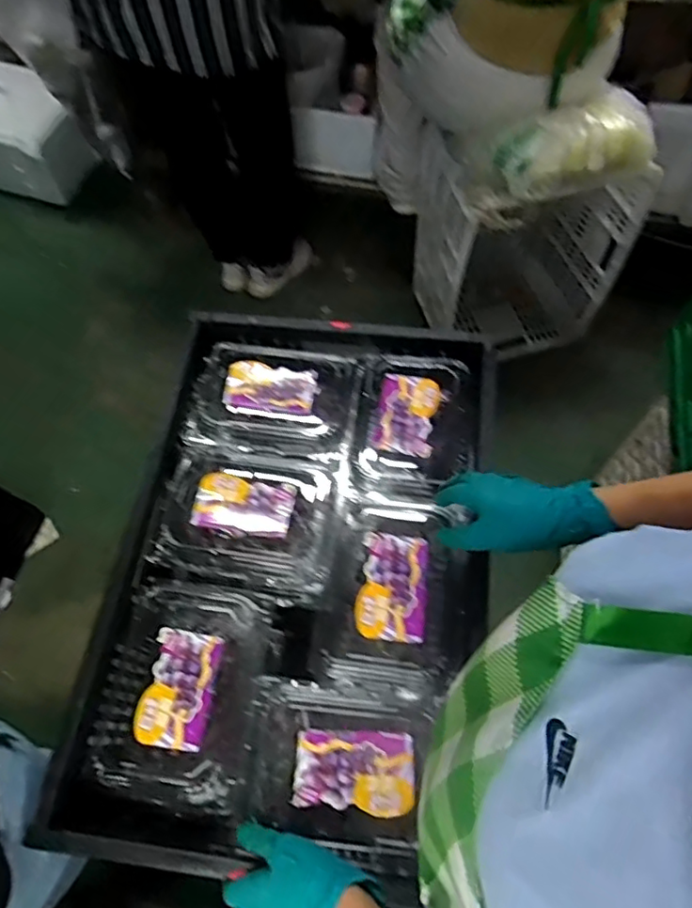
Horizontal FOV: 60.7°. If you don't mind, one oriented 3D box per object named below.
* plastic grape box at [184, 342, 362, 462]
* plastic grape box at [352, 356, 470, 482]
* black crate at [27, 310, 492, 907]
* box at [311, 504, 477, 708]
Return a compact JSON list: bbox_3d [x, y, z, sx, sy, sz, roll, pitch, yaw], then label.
[{"bbox_3d":[-0.096,-0.073,0.750,0.201,0.060,0.151,9,64,6],"label":"plastic grape box"},{"bbox_3d":[0.081,-0.044,0.723,0.131,0.058,0.165,7,64,5],"label":"plastic grape box"},{"bbox_3d":[-0.050,0.128,0.704,0.375,0.155,0.594,7,64,5],"label":"black crate"},{"bbox_3d":[0.057,0.158,0.648,0.137,0.108,0.204,12,64,8],"label":"box"}]

